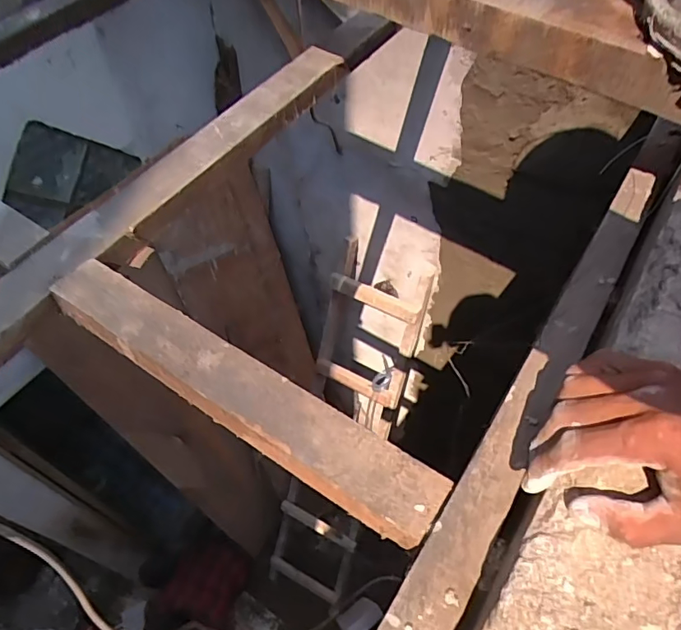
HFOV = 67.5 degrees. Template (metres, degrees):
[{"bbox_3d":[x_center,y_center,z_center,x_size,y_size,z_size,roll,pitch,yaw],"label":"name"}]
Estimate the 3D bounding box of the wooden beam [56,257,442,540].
[{"bbox_3d":[-0.104,0.062,0.452,0.410,0.033,0.068,27,59,21],"label":"wooden beam"}]

